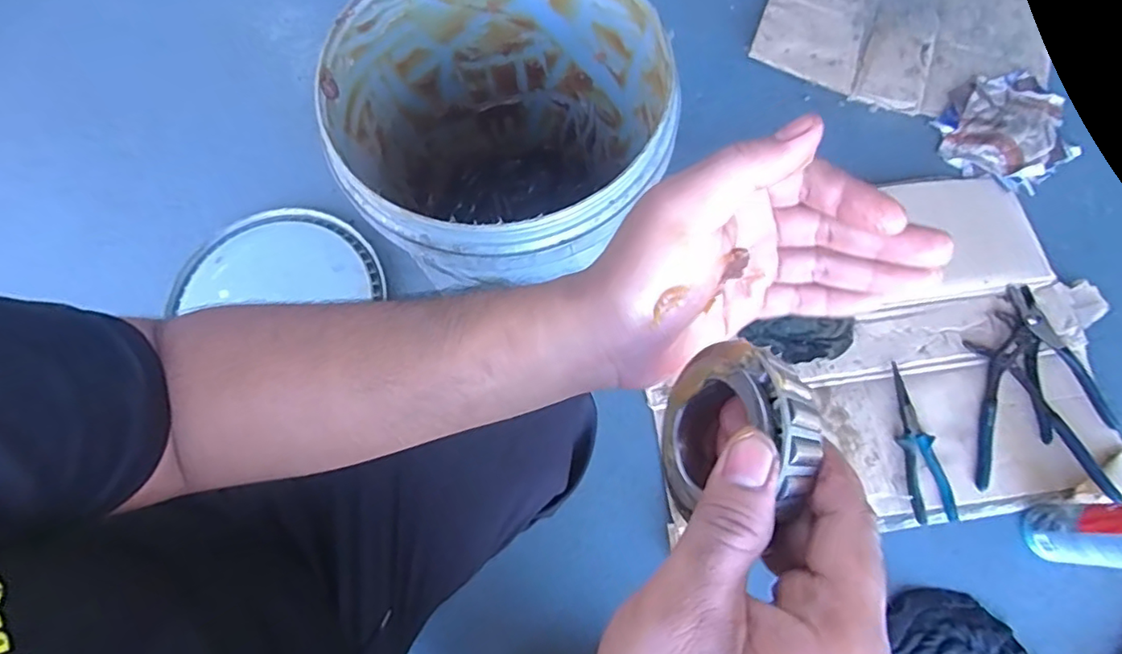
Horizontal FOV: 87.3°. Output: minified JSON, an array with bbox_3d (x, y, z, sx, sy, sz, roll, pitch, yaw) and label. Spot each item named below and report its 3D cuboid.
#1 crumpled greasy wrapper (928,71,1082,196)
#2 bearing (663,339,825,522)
[{"bbox_3d":[0.685,-0.304,0.905,0.202,0.020,0.186,0,72,1],"label":"crumpled greasy wrapper"},{"bbox_3d":[0.065,0.038,0.218,0.018,0.061,0.056,10,67,-32],"label":"bearing"}]

